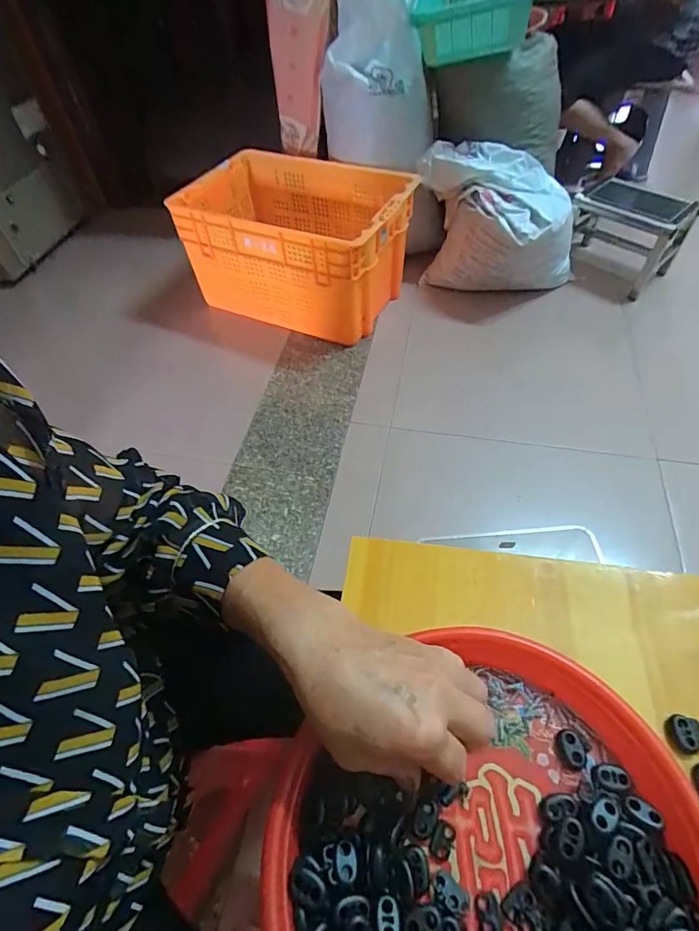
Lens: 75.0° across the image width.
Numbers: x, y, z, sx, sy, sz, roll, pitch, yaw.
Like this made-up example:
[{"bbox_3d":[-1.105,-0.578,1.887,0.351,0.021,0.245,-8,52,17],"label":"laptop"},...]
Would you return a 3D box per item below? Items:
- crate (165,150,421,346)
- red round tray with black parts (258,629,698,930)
[{"bbox_3d":[-0.150,-0.603,1.268,0.572,0.325,0.368,21,58,17],"label":"crate"},{"bbox_3d":[0.076,0.211,0.253,0.229,0.030,0.221,-2,54,2],"label":"red round tray with black parts"}]

